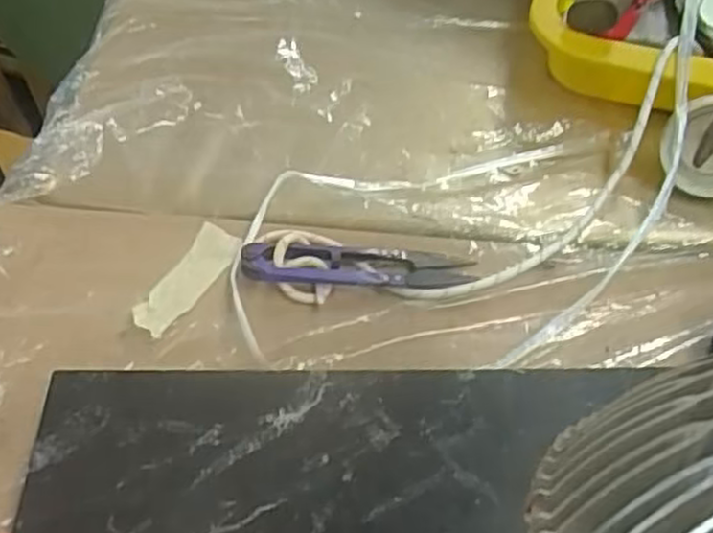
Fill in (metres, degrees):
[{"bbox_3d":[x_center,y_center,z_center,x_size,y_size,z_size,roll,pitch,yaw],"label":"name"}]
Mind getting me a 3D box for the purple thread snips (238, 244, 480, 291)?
[{"bbox_3d":[0.001,-0.002,0.335,0.097,0.012,0.021,0,53,1],"label":"purple thread snips"}]

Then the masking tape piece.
[{"bbox_3d":[-0.073,0.005,0.334,0.021,0.006,0.060,23,50,21],"label":"masking tape piece"}]

